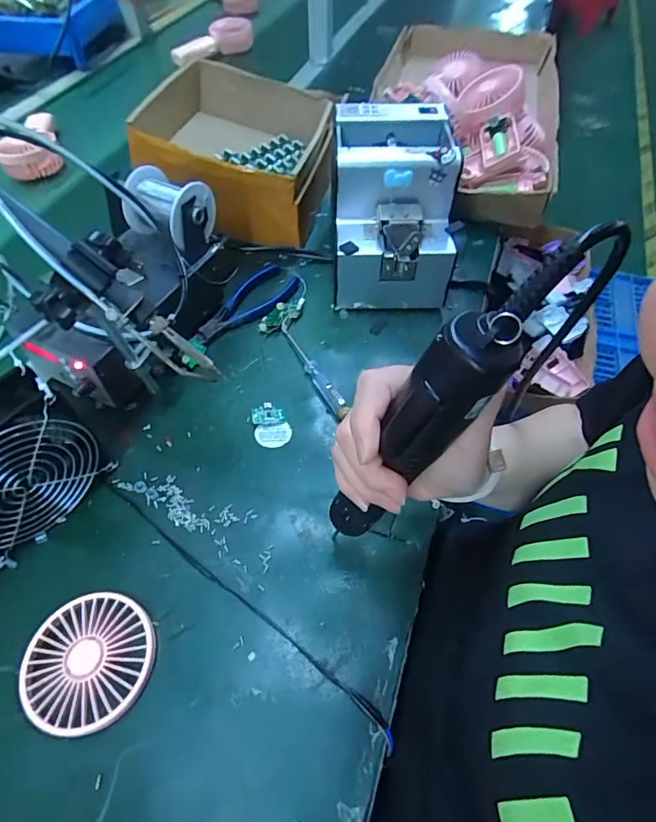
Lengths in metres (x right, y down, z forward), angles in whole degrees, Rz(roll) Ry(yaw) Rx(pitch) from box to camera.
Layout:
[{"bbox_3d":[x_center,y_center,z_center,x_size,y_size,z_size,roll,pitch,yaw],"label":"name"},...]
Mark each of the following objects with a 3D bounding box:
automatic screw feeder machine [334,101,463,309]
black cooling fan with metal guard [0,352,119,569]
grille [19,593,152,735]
[{"bbox_3d":[0.069,-0.224,0.526,0.124,0.152,0.166,0,54,-1],"label":"automatic screw feeder machine"},{"bbox_3d":[-0.242,0.047,0.356,0.048,0.115,0.118,32,60,20],"label":"black cooling fan with metal guard"},{"bbox_3d":[-0.169,0.175,0.331,0.087,0.011,0.085,0,54,-1],"label":"grille"}]

